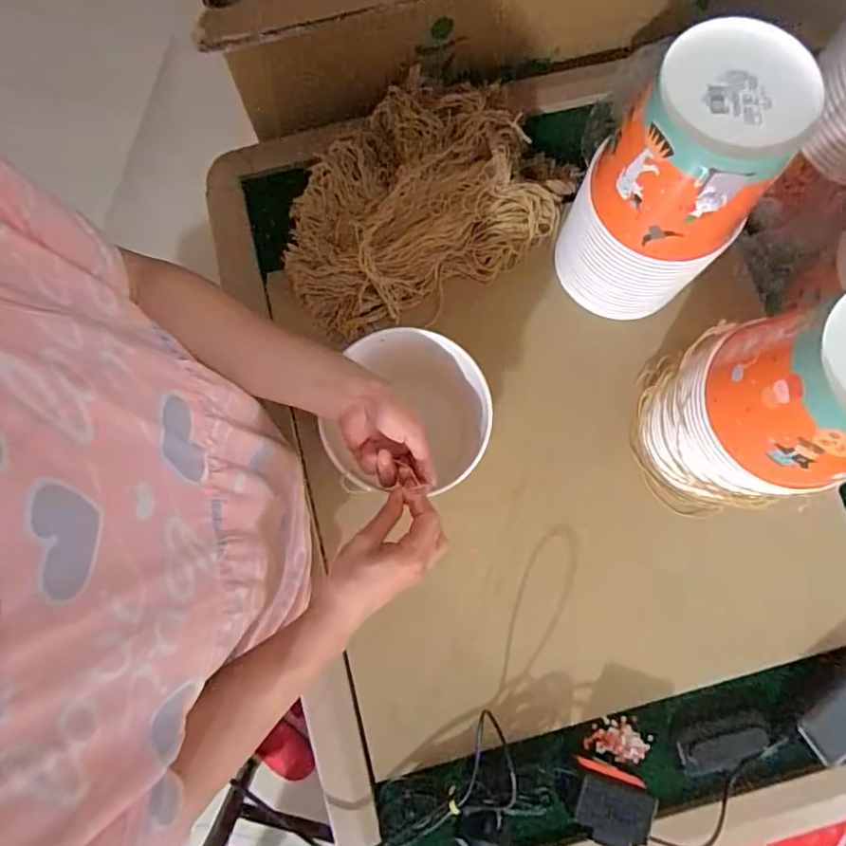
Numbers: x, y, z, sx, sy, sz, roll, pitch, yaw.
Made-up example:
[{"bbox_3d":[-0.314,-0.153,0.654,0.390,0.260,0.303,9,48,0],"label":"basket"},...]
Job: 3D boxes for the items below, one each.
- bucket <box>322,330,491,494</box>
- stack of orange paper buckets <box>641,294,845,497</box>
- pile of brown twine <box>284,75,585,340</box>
[{"bbox_3d":[-0.019,-0.009,0.590,0.162,0.127,0.145,-9,79,-3],"label":"bucket"},{"bbox_3d":[0.328,-0.013,0.522,0.143,0.273,0.154,-1,79,-2],"label":"stack of orange paper buckets"},{"bbox_3d":[-0.011,-0.273,0.676,0.349,0.062,0.262,-40,82,-8],"label":"pile of brown twine"}]

